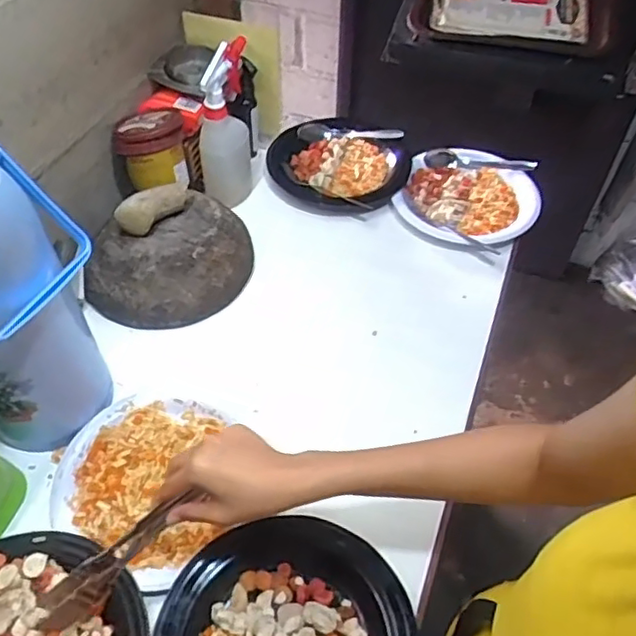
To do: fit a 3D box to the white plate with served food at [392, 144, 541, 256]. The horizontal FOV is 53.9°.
[{"bbox_3d":[0.231,-0.189,0.949,0.197,0.035,0.200,1,50,-1],"label":"white plate with served food"}]

